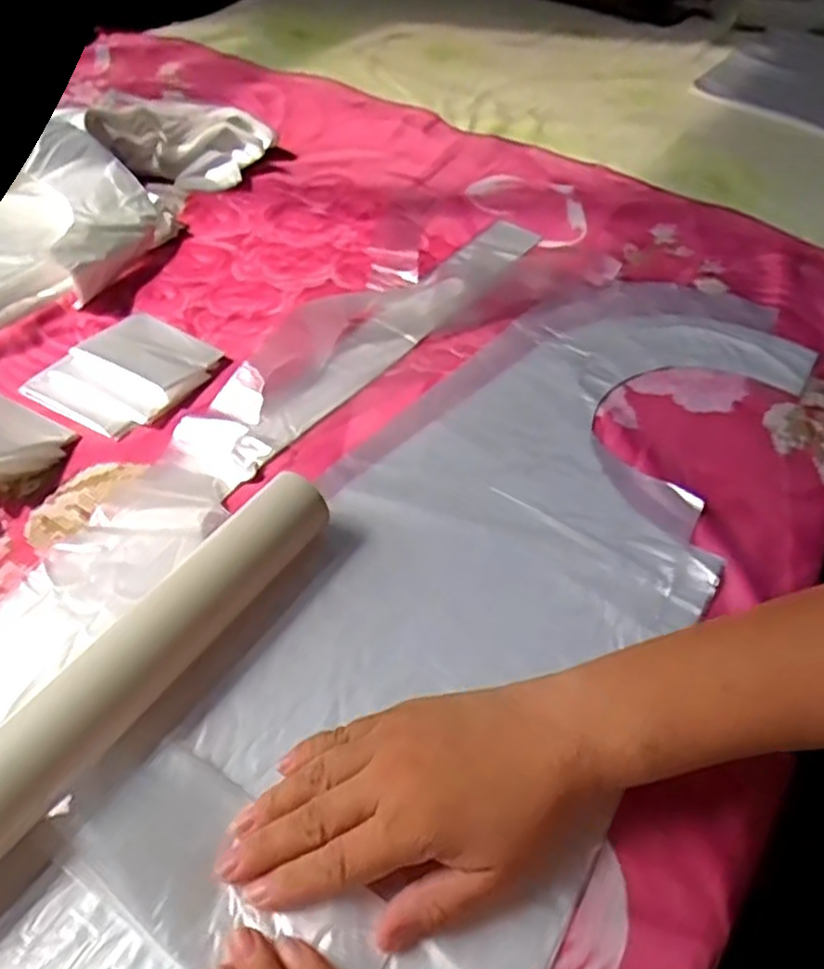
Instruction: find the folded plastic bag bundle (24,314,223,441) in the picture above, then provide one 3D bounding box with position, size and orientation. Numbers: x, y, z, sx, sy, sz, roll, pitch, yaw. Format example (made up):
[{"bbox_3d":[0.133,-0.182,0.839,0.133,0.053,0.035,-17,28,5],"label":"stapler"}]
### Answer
[{"bbox_3d":[-0.196,-0.081,0.494,0.090,0.017,0.105,29,53,19],"label":"folded plastic bag bundle"}]

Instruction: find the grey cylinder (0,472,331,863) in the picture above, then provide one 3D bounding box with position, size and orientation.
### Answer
[{"bbox_3d":[-0.159,0.112,0.303,0.044,0.038,0.349,28,53,18],"label":"grey cylinder"}]

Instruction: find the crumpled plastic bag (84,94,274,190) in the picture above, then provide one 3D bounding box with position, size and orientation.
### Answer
[{"bbox_3d":[-0.216,-0.334,0.692,0.152,0.050,0.113,8,49,1],"label":"crumpled plastic bag"}]

